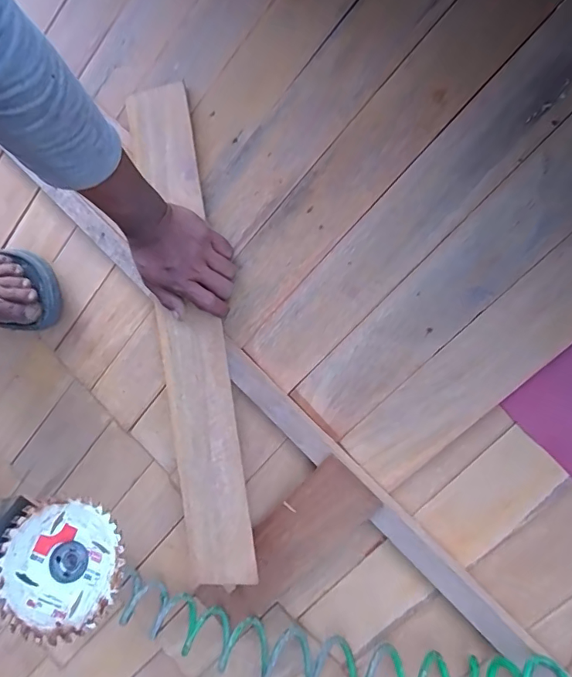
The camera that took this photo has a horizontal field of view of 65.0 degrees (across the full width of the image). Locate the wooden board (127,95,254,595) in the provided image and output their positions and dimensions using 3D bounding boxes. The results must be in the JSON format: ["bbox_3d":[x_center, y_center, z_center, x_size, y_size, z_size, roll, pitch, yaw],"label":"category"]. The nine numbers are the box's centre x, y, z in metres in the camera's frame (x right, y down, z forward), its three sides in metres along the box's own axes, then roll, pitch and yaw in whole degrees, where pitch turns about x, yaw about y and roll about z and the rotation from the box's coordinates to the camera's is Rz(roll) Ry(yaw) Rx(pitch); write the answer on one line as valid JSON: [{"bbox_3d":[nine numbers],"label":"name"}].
[{"bbox_3d":[-0.120,-0.005,0.539,0.089,0.012,0.585,-10,87,17],"label":"wooden board"}]

